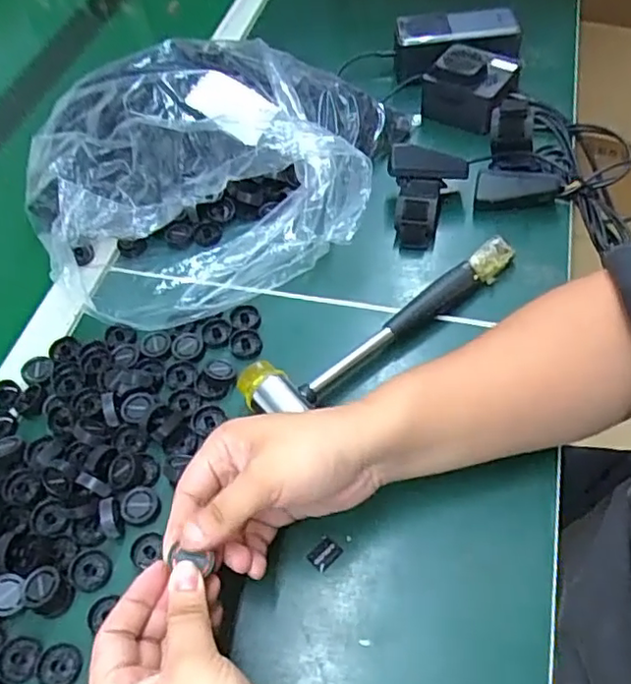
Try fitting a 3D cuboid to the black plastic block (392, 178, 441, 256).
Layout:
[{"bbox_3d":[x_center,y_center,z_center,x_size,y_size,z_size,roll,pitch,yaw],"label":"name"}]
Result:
[{"bbox_3d":[0.089,-0.113,0.544,0.035,0.035,0.058,5,56,11],"label":"black plastic block"}]

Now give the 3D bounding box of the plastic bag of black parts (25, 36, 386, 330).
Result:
[{"bbox_3d":[-0.094,-0.166,0.560,0.332,0.091,0.280,-21,55,-8],"label":"plastic bag of black parts"}]

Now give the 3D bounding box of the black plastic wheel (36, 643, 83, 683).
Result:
[{"bbox_3d":[-0.153,0.194,0.366,0.024,0.007,0.025,-4,54,5],"label":"black plastic wheel"}]

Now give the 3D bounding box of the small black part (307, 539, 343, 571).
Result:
[{"bbox_3d":[0.006,0.135,0.392,0.018,0.004,0.015,-41,60,-20],"label":"small black part"}]

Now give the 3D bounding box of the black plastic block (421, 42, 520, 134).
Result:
[{"bbox_3d":[0.158,-0.260,0.625,0.081,0.063,0.071,20,60,20],"label":"black plastic block"}]

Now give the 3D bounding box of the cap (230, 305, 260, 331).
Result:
[{"bbox_3d":[-0.059,-0.020,0.506,0.024,0.009,0.026,-4,54,5],"label":"cap"}]

